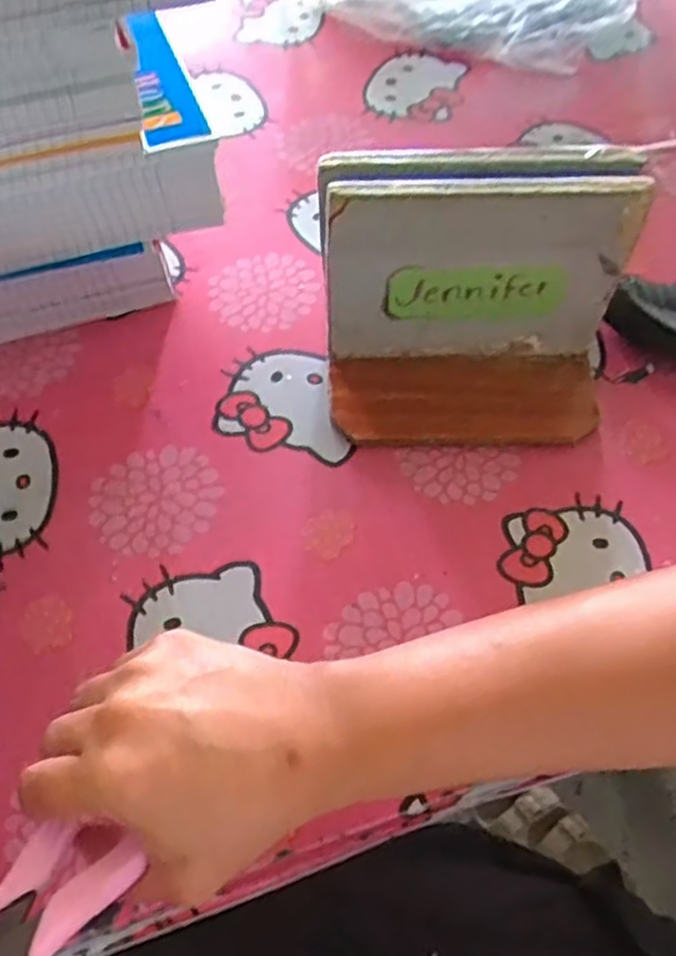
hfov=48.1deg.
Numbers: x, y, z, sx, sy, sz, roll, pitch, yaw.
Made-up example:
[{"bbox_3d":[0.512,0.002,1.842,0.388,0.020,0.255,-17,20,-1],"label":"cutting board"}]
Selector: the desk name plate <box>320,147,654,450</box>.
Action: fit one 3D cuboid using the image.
[{"bbox_3d":[0.067,-0.084,0.381,0.145,0.121,0.088,0,59,0],"label":"desk name plate"}]

